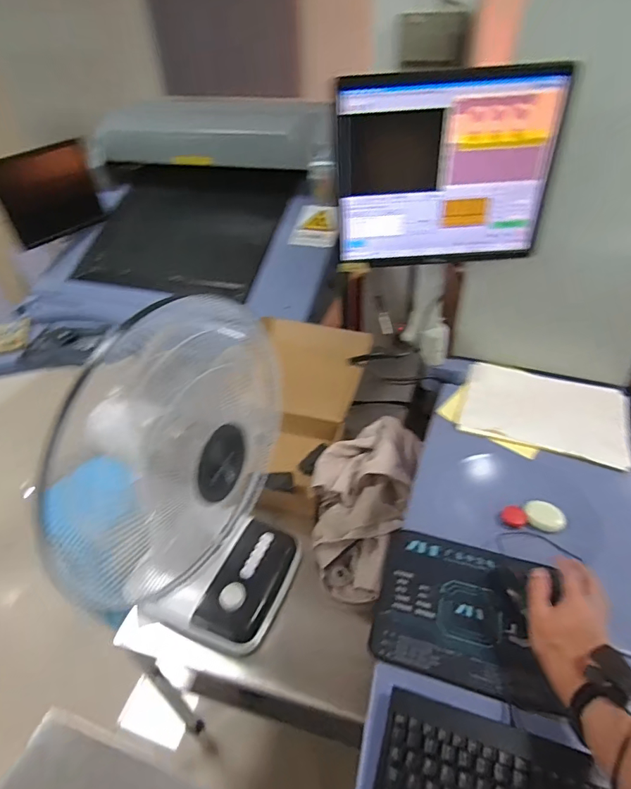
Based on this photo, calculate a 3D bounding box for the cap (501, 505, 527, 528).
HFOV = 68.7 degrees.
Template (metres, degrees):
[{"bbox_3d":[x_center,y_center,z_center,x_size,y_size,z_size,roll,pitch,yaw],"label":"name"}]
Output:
[{"bbox_3d":[0.342,0.209,0.792,0.038,0.014,0.033,24,47,29],"label":"cap"}]

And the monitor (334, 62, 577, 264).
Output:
[{"bbox_3d":[0.216,-0.377,0.790,0.352,0.292,0.054,0,40,4],"label":"monitor"}]

